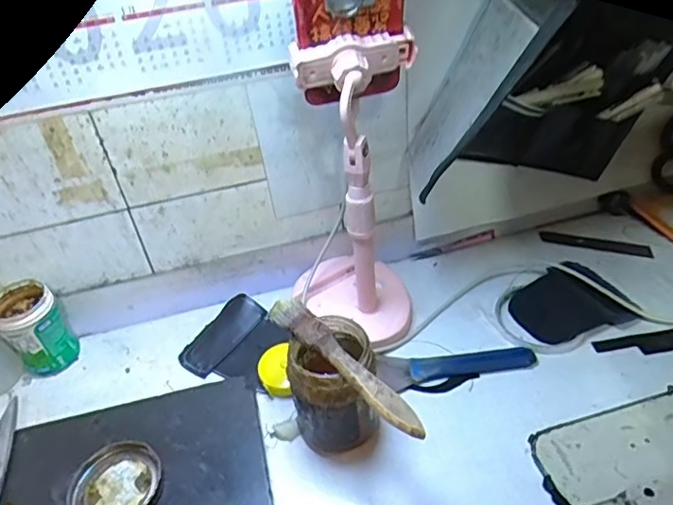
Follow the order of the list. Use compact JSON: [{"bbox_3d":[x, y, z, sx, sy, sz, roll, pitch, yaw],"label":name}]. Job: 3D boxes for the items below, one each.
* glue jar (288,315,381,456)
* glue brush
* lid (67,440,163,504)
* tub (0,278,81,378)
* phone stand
[{"bbox_3d":[0.001,0.103,0.415,0.060,0.100,0.062,-4,39,3],"label":"glue jar"},{"bbox_3d":[0.004,0.072,0.365,0.022,0.008,0.144,-32,45,-28],"label":"glue brush"},{"bbox_3d":[-0.159,0.169,0.394,0.060,0.015,0.064,-4,39,3],"label":"lid"},{"bbox_3d":[-0.279,0.073,0.507,0.051,0.078,0.056,-4,39,3],"label":"tub"},{"bbox_3d":[0.012,-0.046,0.462,0.107,0.256,0.108,-9,39,-2],"label":"phone stand"}]

